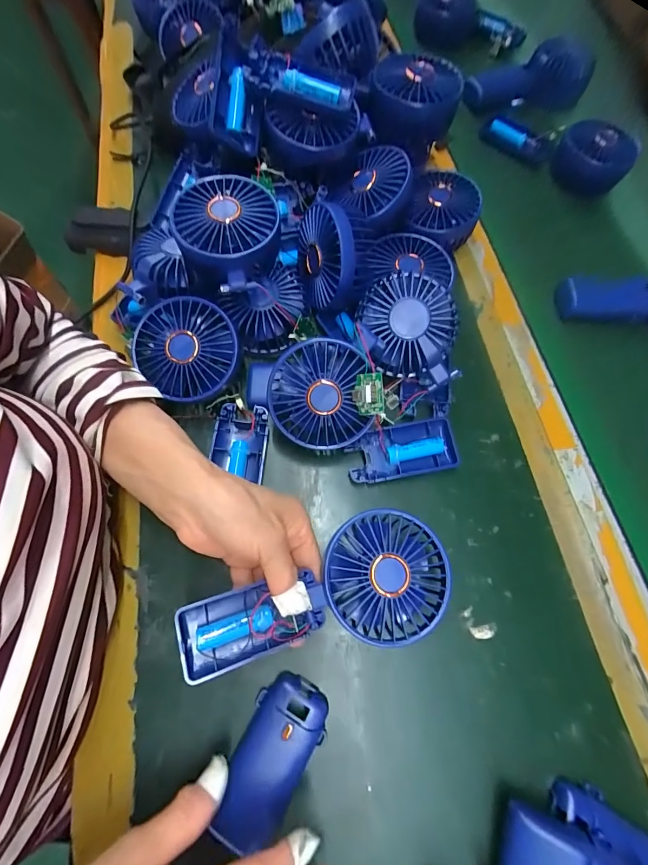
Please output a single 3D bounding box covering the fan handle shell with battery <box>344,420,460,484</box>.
[{"bbox_3d":[0.066,0.017,0.313,0.091,0.017,0.044,-8,70,-5],"label":"fan handle shell with battery"}]

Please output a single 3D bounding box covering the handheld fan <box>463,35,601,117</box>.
[{"bbox_3d":[0.269,-0.473,0.493,0.191,0.061,0.048,-13,71,-7],"label":"handheld fan"}]

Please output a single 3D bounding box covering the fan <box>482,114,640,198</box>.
[{"bbox_3d":[0.279,-0.359,0.463,0.163,0.080,0.062,39,73,12],"label":"fan"}]

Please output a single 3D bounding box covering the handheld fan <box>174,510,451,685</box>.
[{"bbox_3d":[-0.004,0.111,0.249,0.178,0.028,0.078,-15,71,-4],"label":"handheld fan"}]

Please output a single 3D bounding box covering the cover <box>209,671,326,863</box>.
[{"bbox_3d":[-0.034,0.211,0.238,0.045,0.019,0.090,27,69,8],"label":"cover"}]

